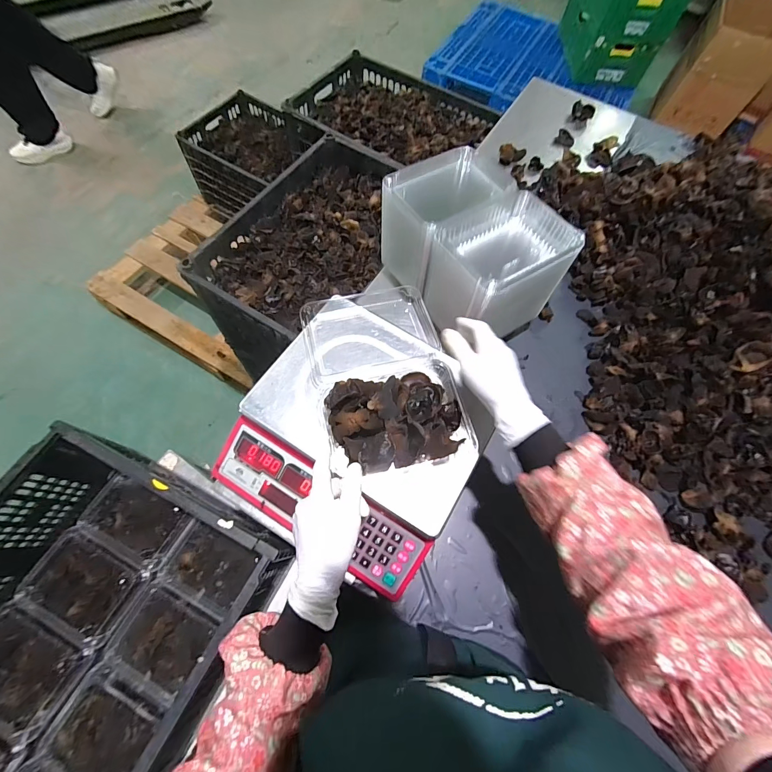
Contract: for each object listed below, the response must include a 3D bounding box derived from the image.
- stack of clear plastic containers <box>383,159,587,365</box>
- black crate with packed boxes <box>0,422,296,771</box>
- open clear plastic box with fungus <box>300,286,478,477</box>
[{"bbox_3d":[0.093,-0.274,0.614,0.179,0.160,0.133,-32,72,-16],"label":"stack of clear plastic containers"},{"bbox_3d":[-0.465,0.424,0.494,0.389,0.224,0.635,27,67,8],"label":"black crate with packed boxes"},{"bbox_3d":[-0.003,-0.029,0.455,0.176,0.063,0.266,-13,68,-9],"label":"open clear plastic box with fungus"}]

